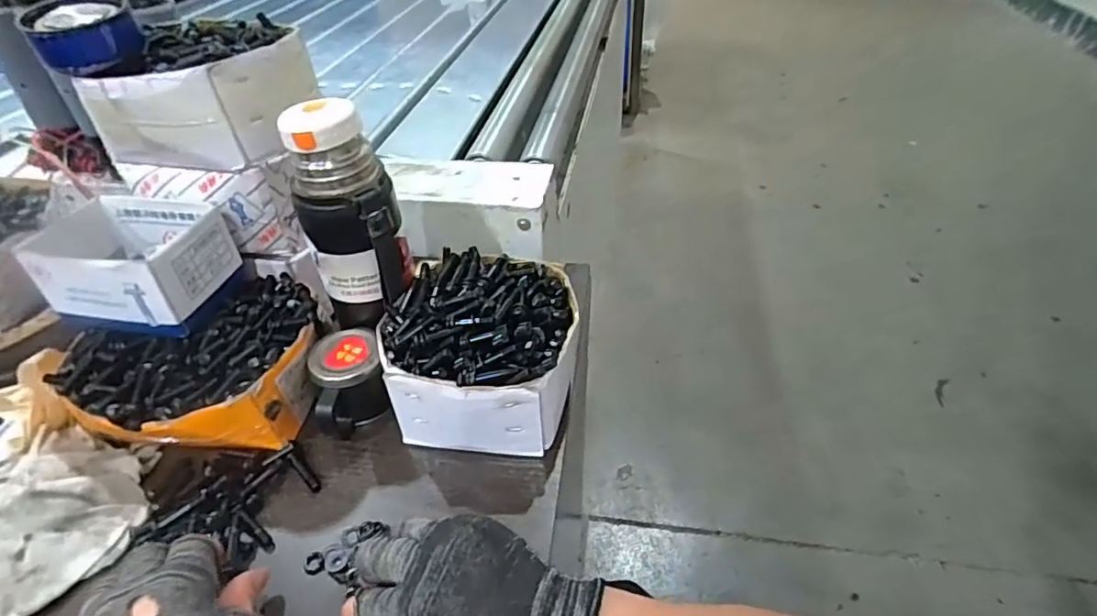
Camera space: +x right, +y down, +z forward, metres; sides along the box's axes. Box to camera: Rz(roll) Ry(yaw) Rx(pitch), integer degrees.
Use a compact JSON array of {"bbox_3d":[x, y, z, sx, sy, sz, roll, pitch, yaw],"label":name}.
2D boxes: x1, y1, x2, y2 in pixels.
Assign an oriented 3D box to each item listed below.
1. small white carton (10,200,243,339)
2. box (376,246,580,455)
[{"bbox_3d":[-0.332,-0.037,0.456,0.129,0.065,0.095,5,41,9],"label":"small white carton"},{"bbox_3d":[-0.053,0.032,0.472,0.151,0.084,0.158,2,41,5],"label":"box"}]

